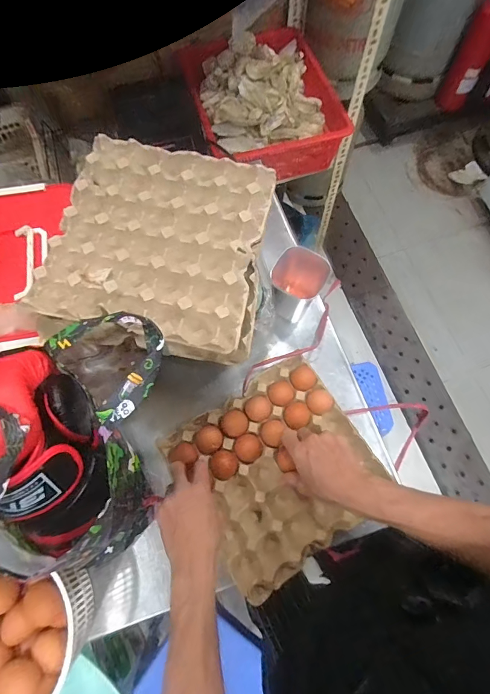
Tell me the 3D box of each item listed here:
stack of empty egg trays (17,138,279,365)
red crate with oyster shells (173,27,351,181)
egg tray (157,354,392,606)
[{"bbox_3d":[-0.118,-0.146,0.554,0.295,0.074,0.291,11,72,3],"label":"stack of empty egg trays"},{"bbox_3d":[0.044,-0.689,1.104,0.366,0.138,0.422,-18,72,-7],"label":"red crate with oyster shells"},{"bbox_3d":[0.052,0.197,0.639,0.285,0.052,0.279,-31,74,-11],"label":"egg tray"}]

